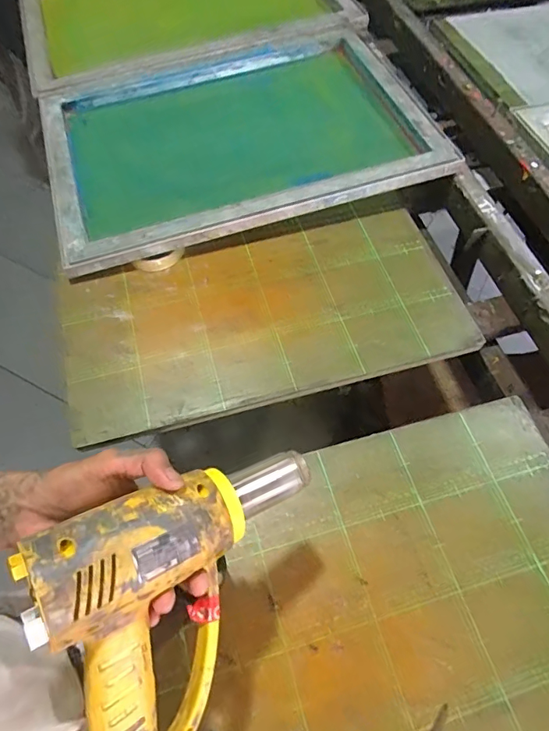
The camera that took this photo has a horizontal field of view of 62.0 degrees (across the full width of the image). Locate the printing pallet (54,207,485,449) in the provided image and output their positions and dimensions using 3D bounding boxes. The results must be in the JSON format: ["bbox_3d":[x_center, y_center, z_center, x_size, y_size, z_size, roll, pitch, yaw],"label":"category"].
[{"bbox_3d":[-0.014,-0.084,0.696,0.591,0.024,0.291,-15,63,-9],"label":"printing pallet"}]

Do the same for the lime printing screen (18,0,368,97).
[{"bbox_3d":[-0.222,-0.879,1.091,0.734,0.065,0.629,-17,56,-7],"label":"lime printing screen"}]

